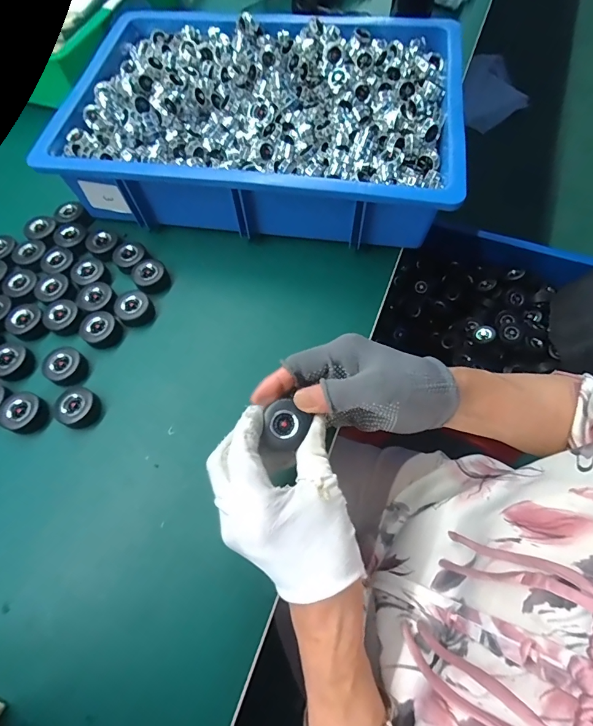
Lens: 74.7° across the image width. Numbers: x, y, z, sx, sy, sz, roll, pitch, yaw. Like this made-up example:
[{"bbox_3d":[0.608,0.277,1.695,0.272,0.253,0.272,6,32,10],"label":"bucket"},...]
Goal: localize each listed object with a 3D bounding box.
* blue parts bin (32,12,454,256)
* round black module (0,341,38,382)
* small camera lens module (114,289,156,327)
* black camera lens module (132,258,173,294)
[{"bbox_3d":[-0.038,-0.295,0.477,0.429,0.089,0.294,8,67,4],"label":"blue parts bin"},{"bbox_3d":[-0.293,-0.001,0.400,0.043,0.014,0.037,33,71,14],"label":"round black module"},{"bbox_3d":[-0.176,-0.060,0.426,0.036,0.022,0.033,-11,67,-4],"label":"small camera lens module"},{"bbox_3d":[-0.166,-0.099,0.444,0.038,0.022,0.035,-30,69,-11],"label":"black camera lens module"}]

